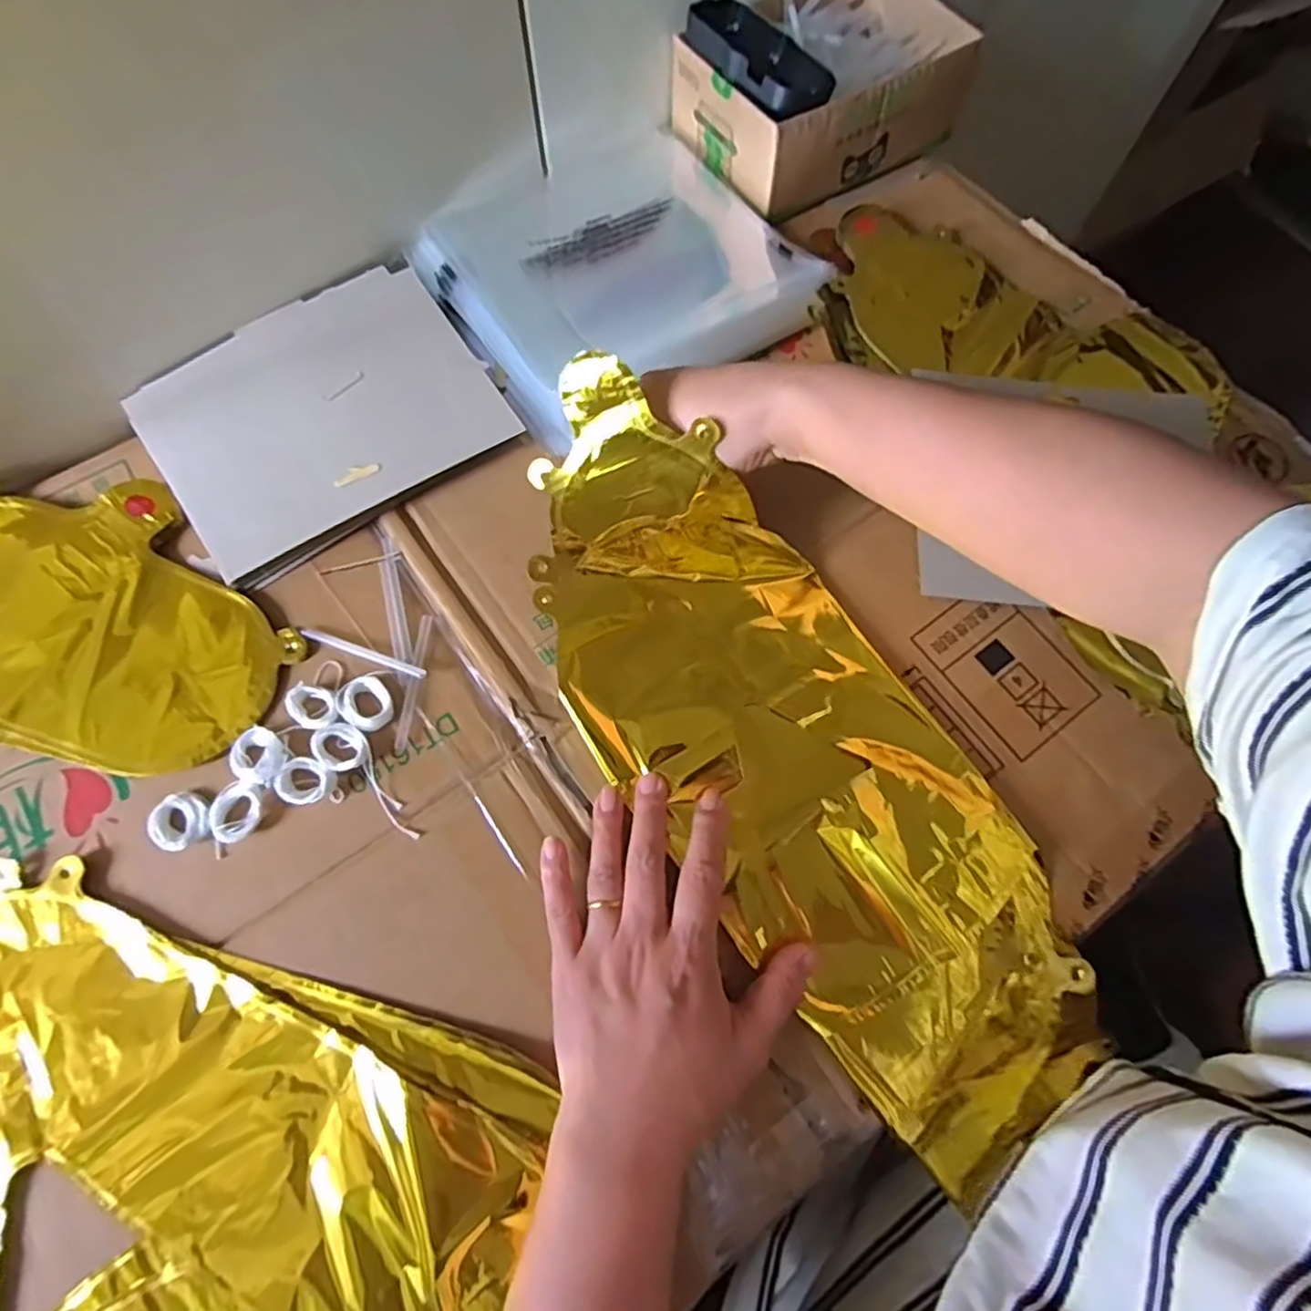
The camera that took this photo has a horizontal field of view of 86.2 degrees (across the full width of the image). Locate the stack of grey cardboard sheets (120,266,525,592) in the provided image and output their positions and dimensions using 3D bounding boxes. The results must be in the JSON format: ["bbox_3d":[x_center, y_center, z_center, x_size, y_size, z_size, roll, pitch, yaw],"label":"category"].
[{"bbox_3d":[-0.208,-0.154,0.438,0.196,0.010,0.164,-34,74,-12],"label":"stack of grey cardboard sheets"}]

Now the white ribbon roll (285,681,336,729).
[{"bbox_3d":[-0.187,0.028,0.381,0.028,0.008,0.021,21,71,7],"label":"white ribbon roll"}]

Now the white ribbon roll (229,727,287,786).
[{"bbox_3d":[-0.211,0.053,0.370,0.033,0.010,0.026,43,75,13],"label":"white ribbon roll"}]

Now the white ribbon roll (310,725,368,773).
[{"bbox_3d":[-0.168,0.048,0.372,0.029,0.008,0.023,29,73,9],"label":"white ribbon roll"}]

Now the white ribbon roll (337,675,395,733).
[{"bbox_3d":[-0.158,0.027,0.382,0.026,0.006,0.030,-30,73,-11],"label":"white ribbon roll"}]

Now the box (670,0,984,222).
[{"bbox_3d":[0.121,-0.421,0.511,0.185,0.075,0.135,-32,74,-11],"label":"box"}]

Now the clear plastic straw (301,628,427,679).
[{"bbox_3d":[-0.166,-0.002,0.395,0.079,0.008,0.007,19,71,6],"label":"clear plastic straw"}]

